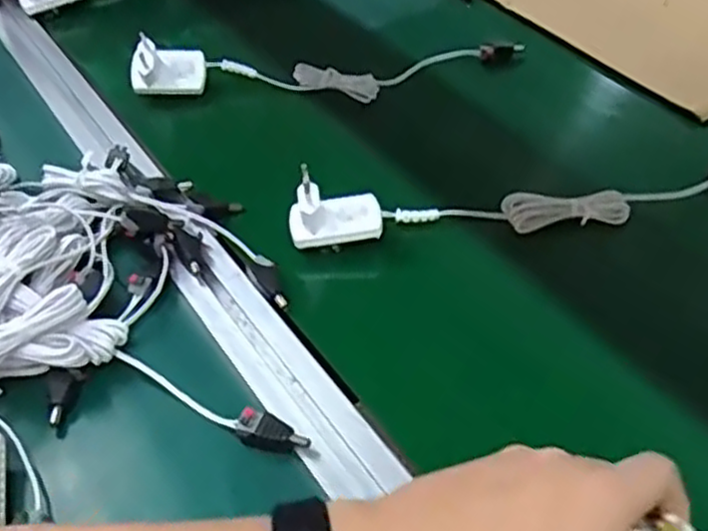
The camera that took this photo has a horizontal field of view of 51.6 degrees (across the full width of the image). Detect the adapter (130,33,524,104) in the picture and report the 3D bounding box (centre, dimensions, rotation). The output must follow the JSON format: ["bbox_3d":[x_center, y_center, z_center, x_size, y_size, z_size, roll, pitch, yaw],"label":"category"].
[{"bbox_3d":[-0.019,-0.174,0.620,0.331,0.041,0.058,-6,43,-4],"label":"adapter"}]

